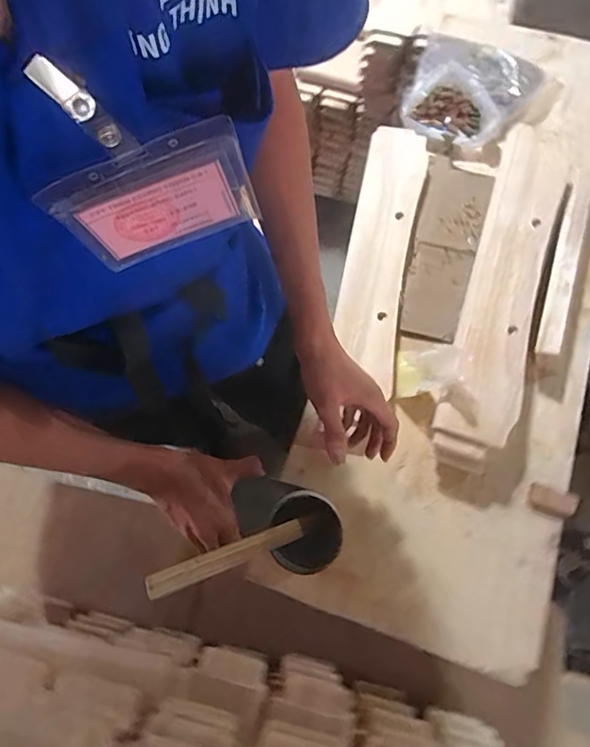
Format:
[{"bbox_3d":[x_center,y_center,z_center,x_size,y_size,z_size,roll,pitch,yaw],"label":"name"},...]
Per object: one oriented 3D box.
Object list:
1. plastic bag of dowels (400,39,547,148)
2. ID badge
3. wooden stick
[{"bbox_3d":[0.270,-0.439,0.753,0.191,0.055,0.202,23,74,8],"label":"plastic bag of dowels"},{"bbox_3d":[-0.075,-0.097,0.244,0.095,0.124,0.011,-19,74,0],"label":"ID badge"},{"bbox_3d":[-0.067,0.184,0.494,0.164,0.017,0.022,-12,70,-31],"label":"wooden stick"}]

